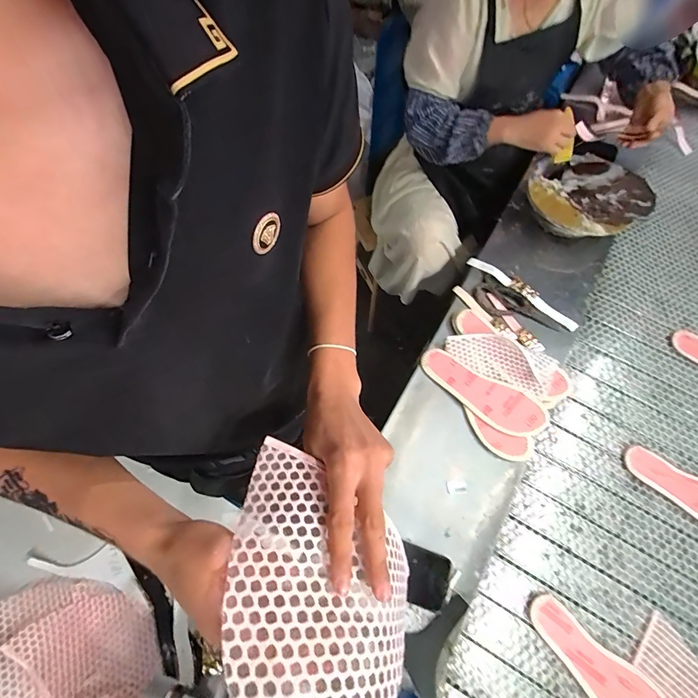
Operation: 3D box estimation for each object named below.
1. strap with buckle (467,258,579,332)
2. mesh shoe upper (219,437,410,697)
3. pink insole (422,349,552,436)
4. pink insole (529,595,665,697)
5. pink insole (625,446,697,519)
[{"bbox_3d":[0.368,-0.124,0.765,0.254,0.027,0.025,41,74,14],"label":"strap with buckle"},{"bbox_3d":[-0.020,0.170,0.265,0.132,0.035,0.185,12,49,-16],"label":"mesh shoe upper"},{"bbox_3d":[0.246,0.084,0.677,0.241,0.014,0.078,29,84,16],"label":"pink insole"},{"bbox_3d":[0.377,0.488,0.546,0.225,0.012,0.078,41,74,15],"label":"pink insole"},{"bbox_3d":[0.617,0.261,0.642,0.230,0.013,0.081,26,70,10],"label":"pink insole"}]

